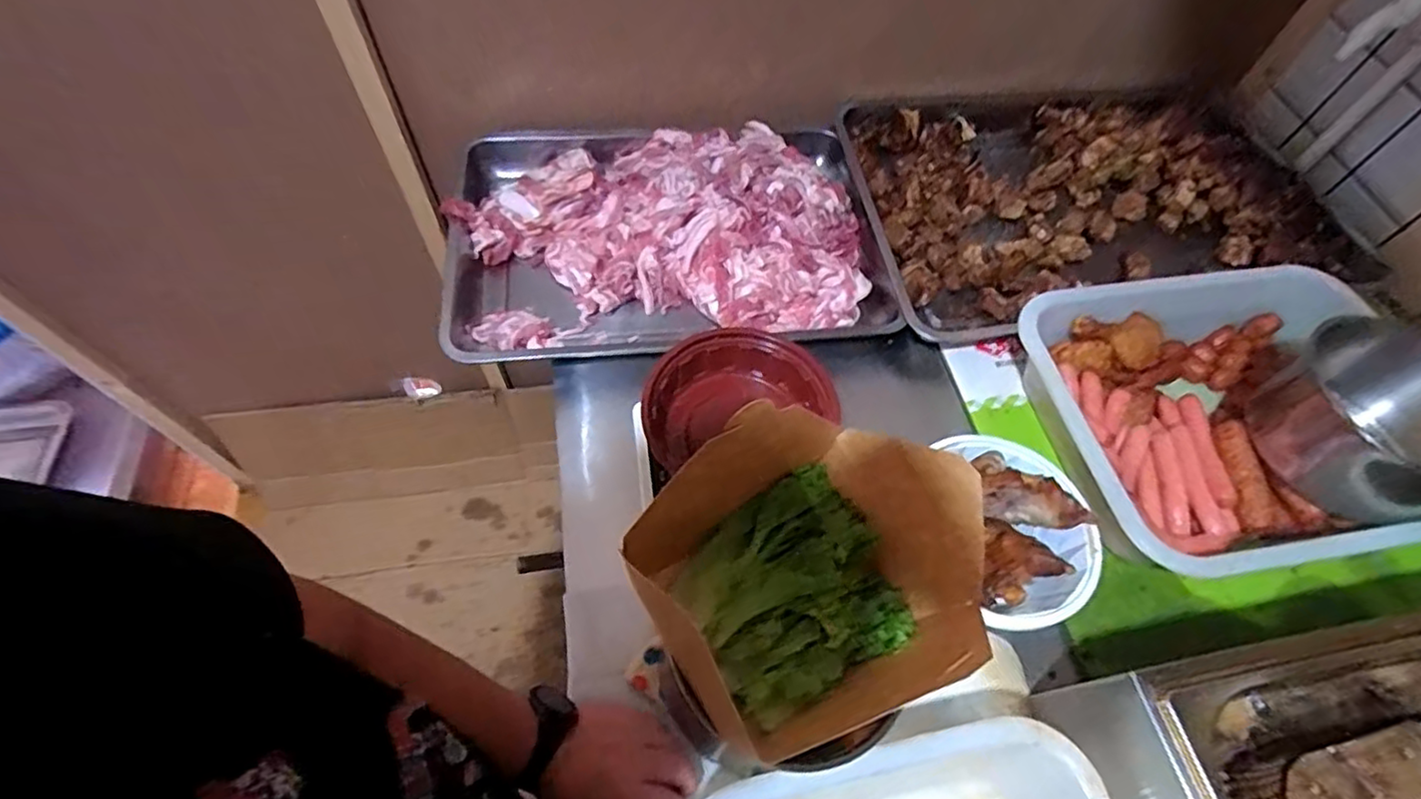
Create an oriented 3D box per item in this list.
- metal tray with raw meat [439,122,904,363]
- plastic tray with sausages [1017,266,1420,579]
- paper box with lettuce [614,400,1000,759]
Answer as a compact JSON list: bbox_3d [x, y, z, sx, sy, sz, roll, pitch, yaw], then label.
[{"bbox_3d":[-0.054,-0.203,0.765,0.499,0.071,0.344,-6,60,-7],"label":"metal tray with raw meat"},{"bbox_3d":[0.504,0.016,0.640,0.358,0.081,0.298,-7,60,-8],"label":"plastic tray with sausages"},{"bbox_3d":[0.066,0.095,0.408,0.177,0.111,0.150,-31,66,-20],"label":"paper box with lettuce"}]

